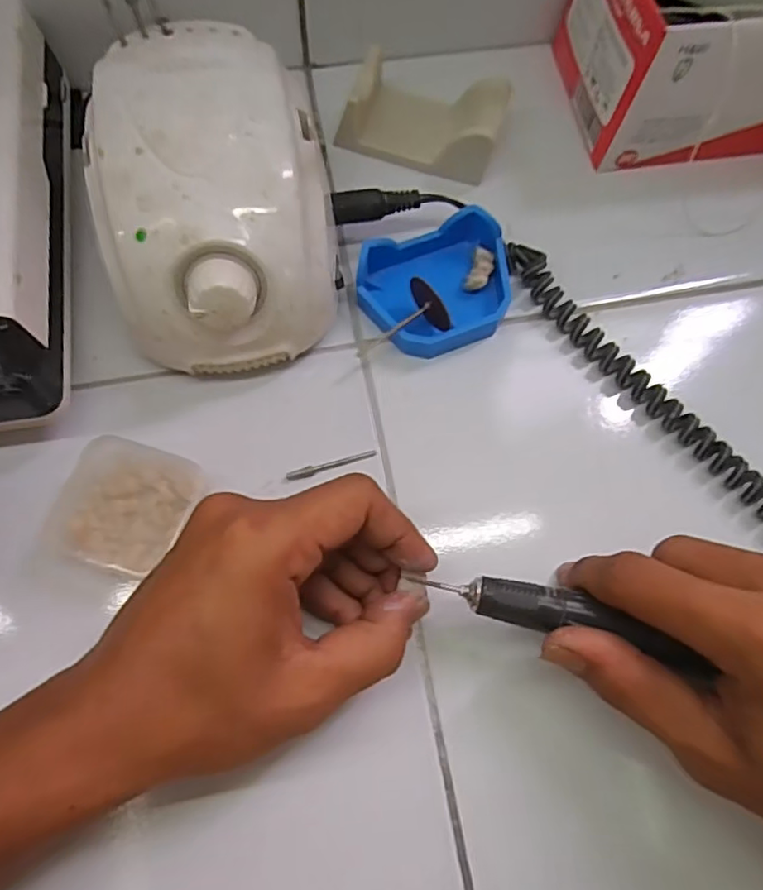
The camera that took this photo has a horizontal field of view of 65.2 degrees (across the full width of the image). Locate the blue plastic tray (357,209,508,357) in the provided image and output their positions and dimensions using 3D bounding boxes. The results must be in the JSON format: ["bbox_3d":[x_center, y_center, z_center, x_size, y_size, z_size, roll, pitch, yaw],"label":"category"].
[{"bbox_3d":[0.030,-0.082,0.307,0.078,0.026,0.060,-23,74,-9],"label":"blue plastic tray"}]

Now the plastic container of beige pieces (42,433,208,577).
[{"bbox_3d":[-0.114,0.027,0.268,0.052,0.014,0.055,19,73,4],"label":"plastic container of beige pieces"}]

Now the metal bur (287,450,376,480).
[{"bbox_3d":[-0.024,0.010,0.287,0.043,0.004,0.005,-16,73,-7],"label":"metal bur"}]

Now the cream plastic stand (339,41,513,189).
[{"bbox_3d":[0.024,-0.185,0.339,0.085,0.029,0.047,18,72,4],"label":"cream plastic stand"}]

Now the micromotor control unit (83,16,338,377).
[{"bbox_3d":[-0.075,-0.111,0.283,0.097,0.083,0.138,-9,73,-5],"label":"micromotor control unit"}]

